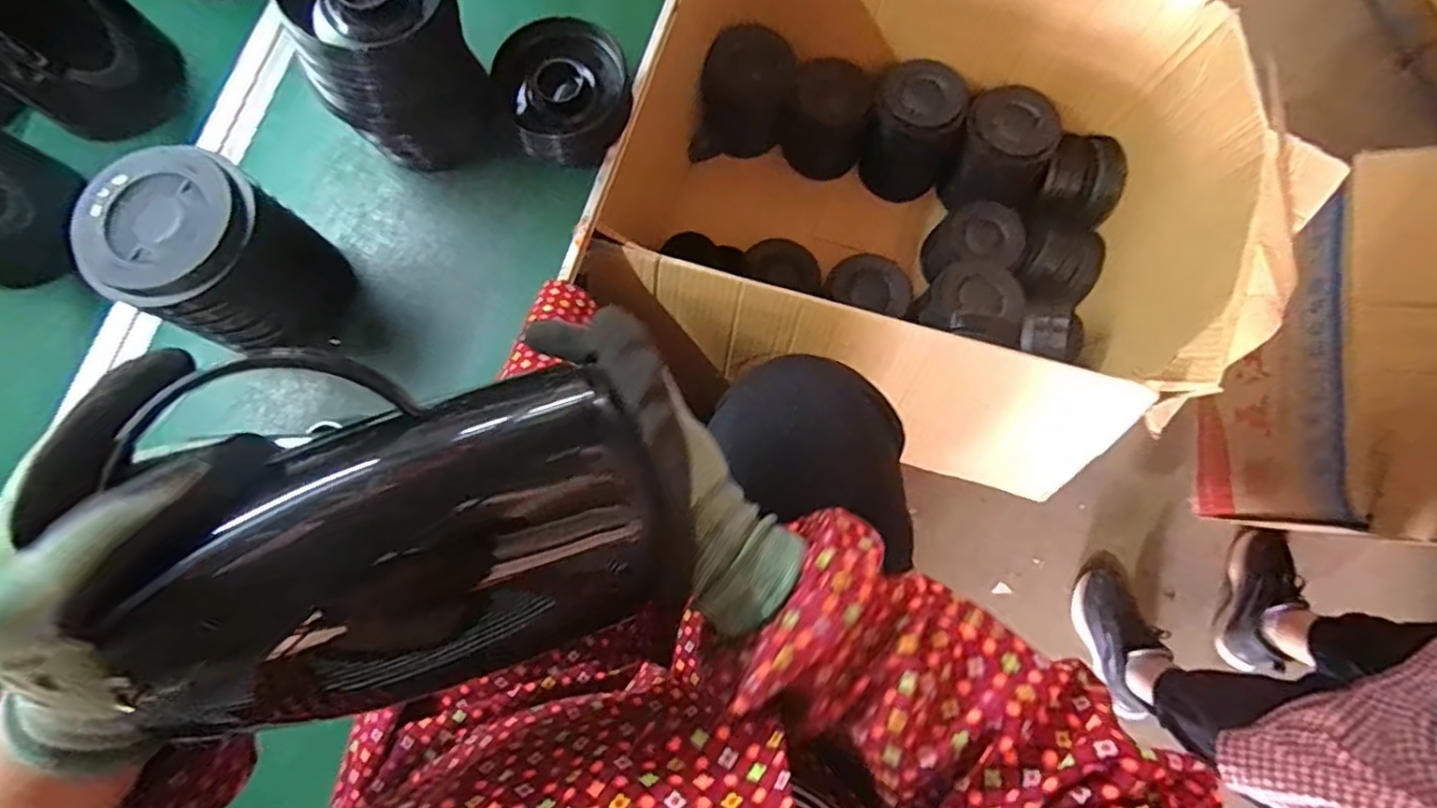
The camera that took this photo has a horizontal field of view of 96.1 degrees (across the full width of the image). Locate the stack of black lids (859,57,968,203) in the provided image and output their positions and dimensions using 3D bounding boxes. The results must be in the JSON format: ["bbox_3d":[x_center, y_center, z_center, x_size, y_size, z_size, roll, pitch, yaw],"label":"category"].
[{"bbox_3d":[0.279,-0.403,0.968,0.116,0.181,0.111,3,80,2],"label":"stack of black lids"}]

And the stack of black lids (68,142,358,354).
[{"bbox_3d":[-0.383,-0.110,0.515,0.111,0.146,0.118,27,81,6],"label":"stack of black lids"}]

